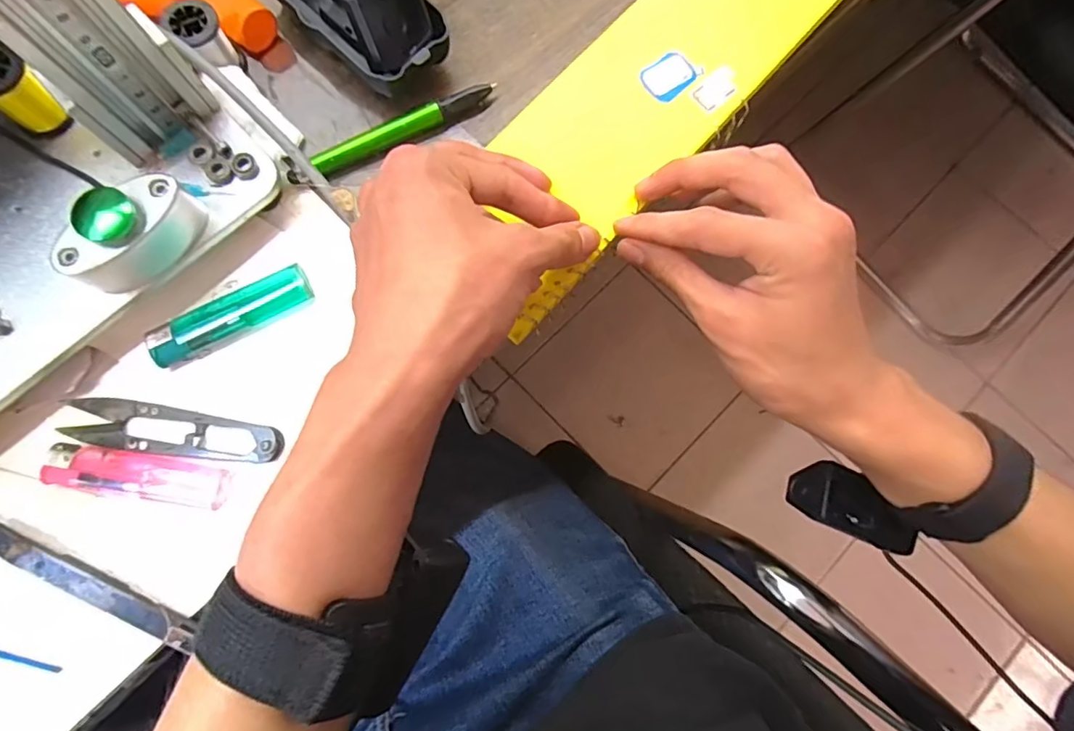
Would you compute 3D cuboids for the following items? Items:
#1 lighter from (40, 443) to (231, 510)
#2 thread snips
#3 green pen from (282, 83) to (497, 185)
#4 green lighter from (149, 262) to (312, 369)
[{"bbox_3d":[-0.181,0.049,0.245,0.077,0.010,0.019,9,80,0],"label":"lighter"},{"bbox_3d":[-0.170,0.031,0.255,0.099,0.007,0.022,8,80,0],"label":"thread snips"},{"bbox_3d":[-0.075,-0.122,0.284,0.114,0.017,0.013,-26,82,-6],"label":"green pen"},{"bbox_3d":[-0.148,-0.026,0.261,0.075,0.009,0.020,-27,82,-6],"label":"green lighter"}]

